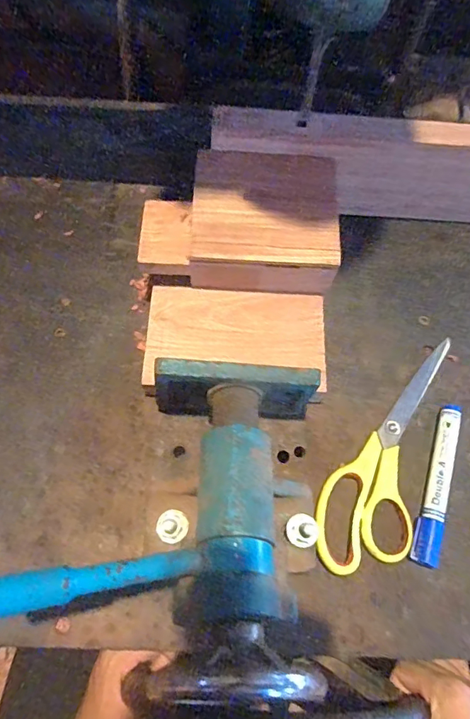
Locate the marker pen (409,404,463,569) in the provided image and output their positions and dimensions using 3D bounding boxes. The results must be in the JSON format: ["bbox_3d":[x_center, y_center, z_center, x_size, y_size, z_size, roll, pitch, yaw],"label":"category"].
[{"bbox_3d":[0.171,0.102,0.392,0.021,0.016,0.137,20,68,5],"label":"marker pen"}]

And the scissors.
[{"bbox_3d":[0.130,0.073,0.409,0.078,0.015,0.226,19,68,5],"label":"scissors"}]

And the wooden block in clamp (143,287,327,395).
[{"bbox_3d":[0.002,-0.017,0.428,0.157,0.030,0.091,3,68,-2],"label":"wooden block in clamp"}]

